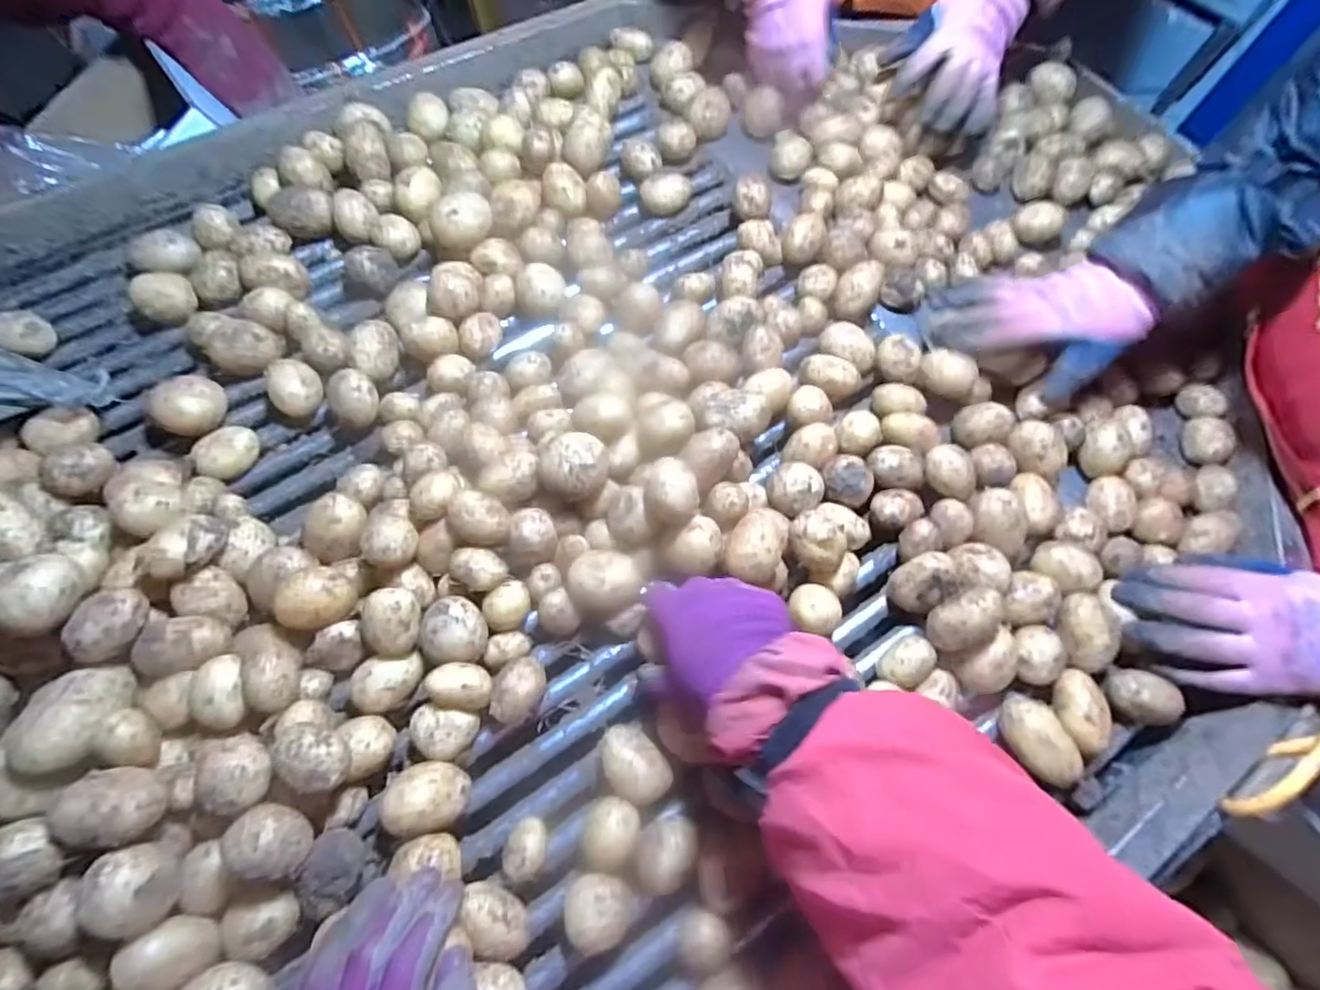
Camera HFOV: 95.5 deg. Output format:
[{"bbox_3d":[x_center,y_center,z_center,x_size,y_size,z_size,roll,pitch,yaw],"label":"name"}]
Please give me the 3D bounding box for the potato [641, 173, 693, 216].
[{"bbox_3d":[0.006,-0.337,0.677,0.053,0.038,0.044,0,70,1],"label":"potato"}]

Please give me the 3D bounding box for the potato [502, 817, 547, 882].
[{"bbox_3d":[-0.095,0.250,0.425,0.027,0.028,0.037,11,70,5],"label":"potato"}]

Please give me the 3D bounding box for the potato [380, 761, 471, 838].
[{"bbox_3d":[-0.161,0.213,0.423,0.052,0.048,0.044,-11,70,-4],"label":"potato"}]

